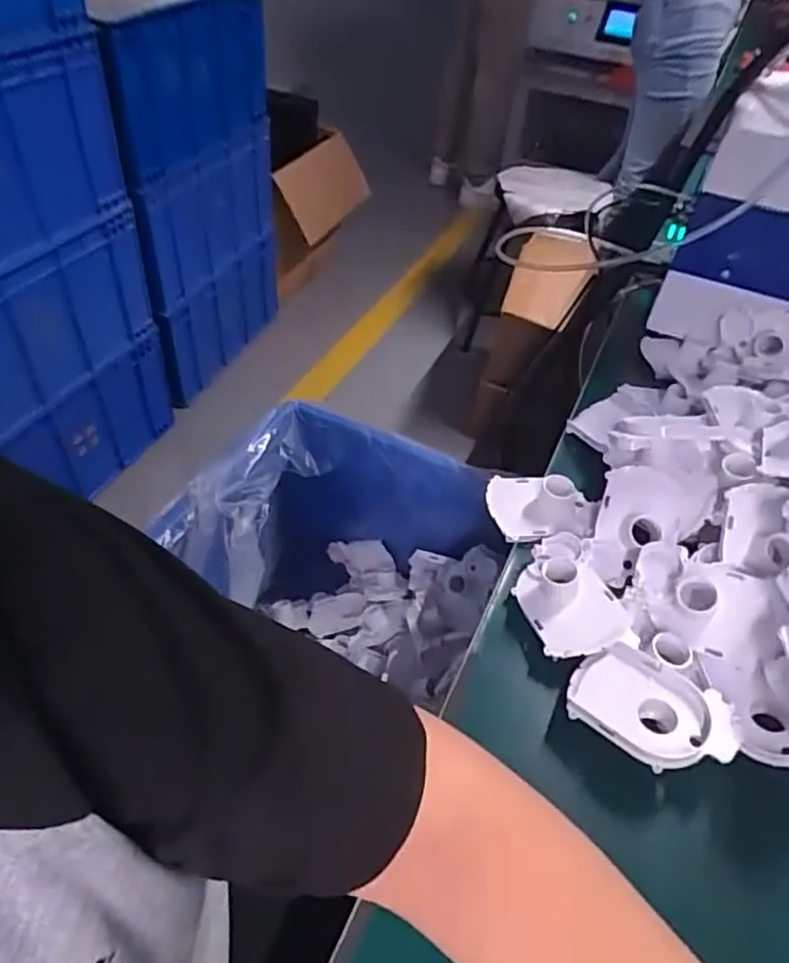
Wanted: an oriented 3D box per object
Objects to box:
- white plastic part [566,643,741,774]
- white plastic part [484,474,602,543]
[{"bbox_3d":[0.167,0.146,0.412,0.097,0.025,0.066,33,52,22],"label":"white plastic part"},{"bbox_3d":[0.127,0.019,0.544,0.092,0.030,0.068,8,47,1],"label":"white plastic part"}]

